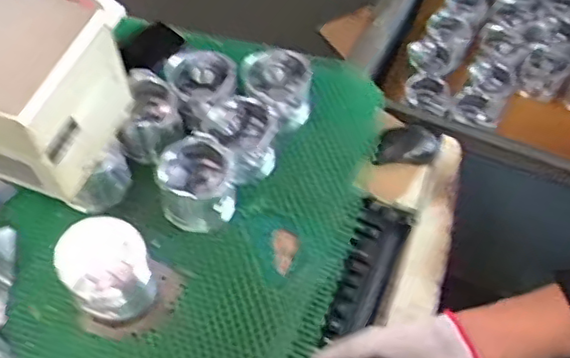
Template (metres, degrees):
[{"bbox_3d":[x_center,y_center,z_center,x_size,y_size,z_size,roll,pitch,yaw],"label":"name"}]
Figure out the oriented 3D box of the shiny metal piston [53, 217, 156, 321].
[{"bbox_3d":[-0.197,0.103,0.696,0.084,0.101,0.087,1,57,-1],"label":"shiny metal piston"}]

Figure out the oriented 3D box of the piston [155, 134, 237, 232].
[{"bbox_3d":[-0.111,0.005,0.787,0.089,0.077,0.093,1,57,-1],"label":"piston"}]

